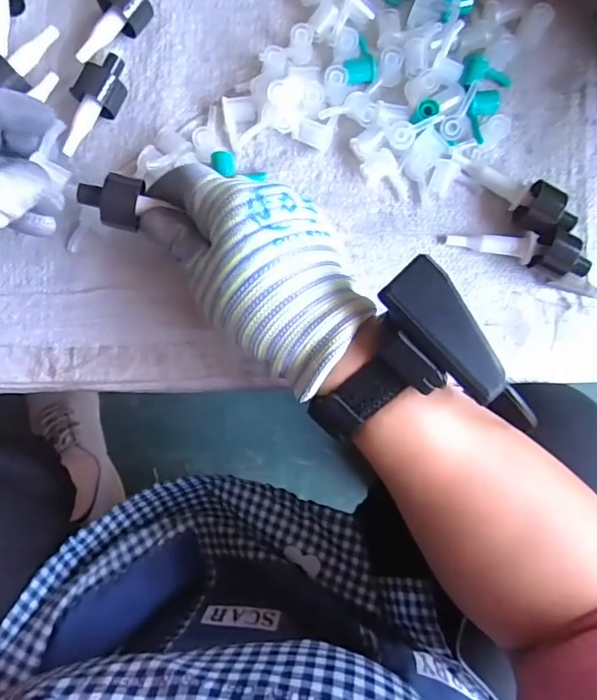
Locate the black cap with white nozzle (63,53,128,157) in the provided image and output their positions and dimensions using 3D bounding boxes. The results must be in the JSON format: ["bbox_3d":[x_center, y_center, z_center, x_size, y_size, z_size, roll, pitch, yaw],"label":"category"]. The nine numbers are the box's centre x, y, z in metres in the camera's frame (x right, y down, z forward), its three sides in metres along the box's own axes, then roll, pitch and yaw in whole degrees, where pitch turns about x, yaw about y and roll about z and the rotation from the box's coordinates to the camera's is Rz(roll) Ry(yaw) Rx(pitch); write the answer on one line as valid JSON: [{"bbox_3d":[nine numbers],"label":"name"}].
[{"bbox_3d":[-0.135,-0.159,0.333,0.025,0.022,0.069,32,89,-1],"label":"black cap with white nozzle"}]

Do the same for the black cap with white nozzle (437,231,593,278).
[{"bbox_3d":[0.145,-0.068,0.339,0.097,0.025,0.025,12,89,12],"label":"black cap with white nozzle"}]

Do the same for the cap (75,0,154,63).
[{"bbox_3d":[-0.119,-0.218,0.337,0.025,0.025,0.073,38,88,-1],"label":"cap"}]

